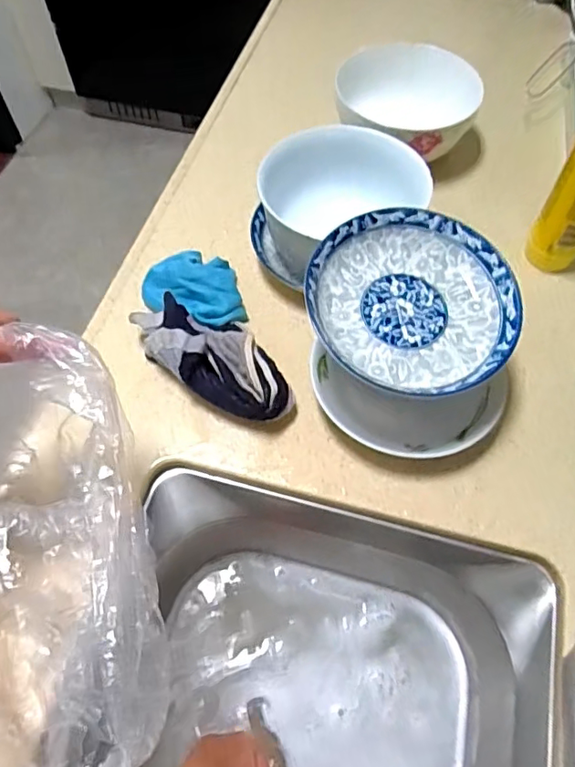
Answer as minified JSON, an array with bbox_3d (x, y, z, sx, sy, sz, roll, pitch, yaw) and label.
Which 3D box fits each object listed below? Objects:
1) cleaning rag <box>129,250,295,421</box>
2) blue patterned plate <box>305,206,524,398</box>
[{"bbox_3d":[-0.087,-0.049,0.552,0.115,0.059,0.223,-19,62,-10],"label":"cleaning rag"},{"bbox_3d":[0.110,-0.075,0.481,0.173,0.043,0.166,0,60,0],"label":"blue patterned plate"}]

